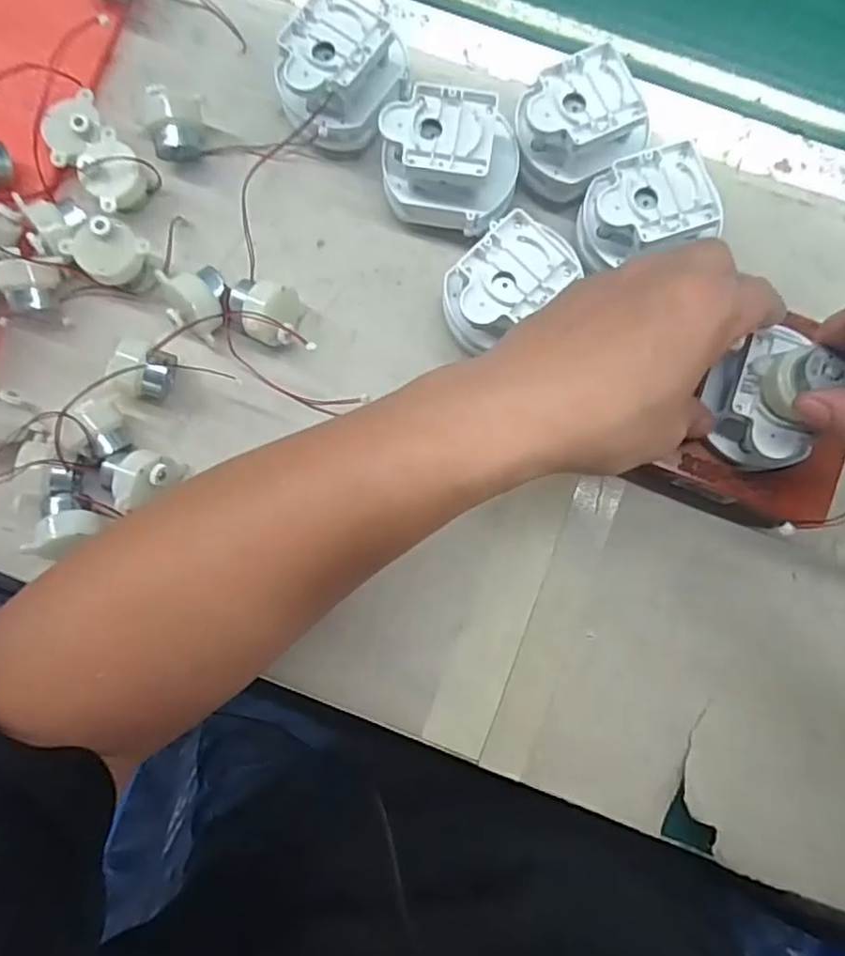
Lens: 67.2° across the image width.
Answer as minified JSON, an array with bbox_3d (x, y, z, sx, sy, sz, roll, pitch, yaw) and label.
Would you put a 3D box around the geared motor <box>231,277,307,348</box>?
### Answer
[{"bbox_3d":[-0.083,-0.085,0.332,0.032,0.032,0.029,12,82,2],"label":"geared motor"}]

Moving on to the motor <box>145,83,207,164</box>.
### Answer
[{"bbox_3d":[-0.135,-0.191,0.346,0.025,0.028,0.034,22,116,10],"label":"motor"}]

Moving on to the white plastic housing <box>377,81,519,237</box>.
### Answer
[{"bbox_3d":[0.014,-0.161,0.333,0.068,0.053,0.055,13,82,2],"label":"white plastic housing"}]

